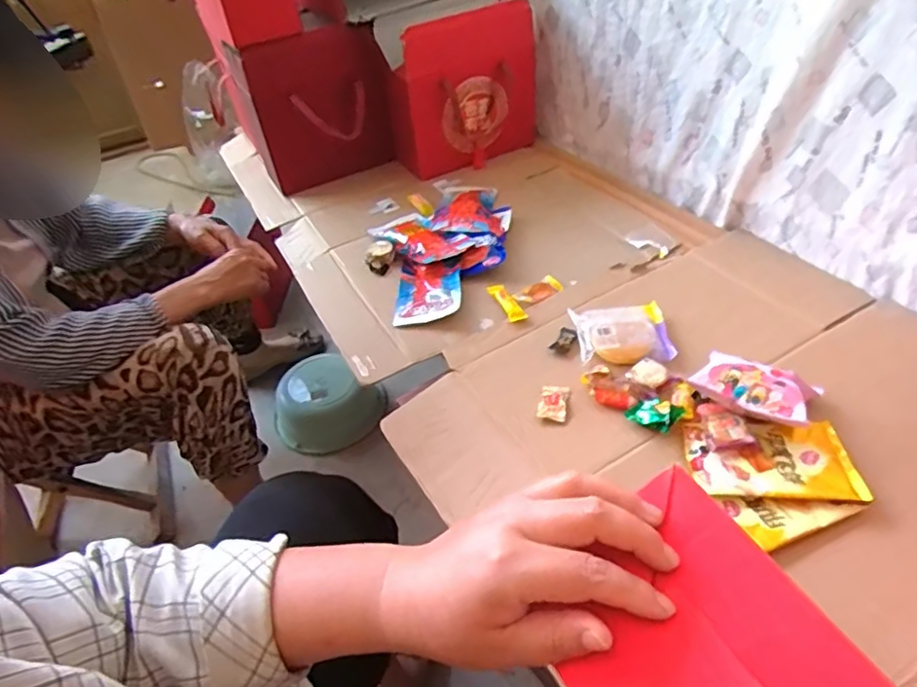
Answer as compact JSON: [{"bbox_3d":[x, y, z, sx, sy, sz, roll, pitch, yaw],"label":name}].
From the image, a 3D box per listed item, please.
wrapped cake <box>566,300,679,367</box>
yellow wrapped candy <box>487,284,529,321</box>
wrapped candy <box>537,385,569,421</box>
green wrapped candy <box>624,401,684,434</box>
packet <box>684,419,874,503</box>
[{"bbox_3d":[0.206,-0.012,0.755,0.111,0.025,0.098,-3,42,2],"label":"wrapped cake"},{"bbox_3d":[0.067,-0.057,0.826,0.025,0.011,0.076,-20,44,-17],"label":"yellow wrapped candy"},{"bbox_3d":[0.111,0.068,0.695,0.032,0.005,0.053,9,43,15],"label":"wrapped candy"},{"bbox_3d":[0.214,0.081,0.655,0.054,0.021,0.035,22,48,27],"label":"green wrapped candy"},{"bbox_3d":[0.314,0.117,0.601,0.154,0.015,0.095,1,42,7],"label":"packet"}]

